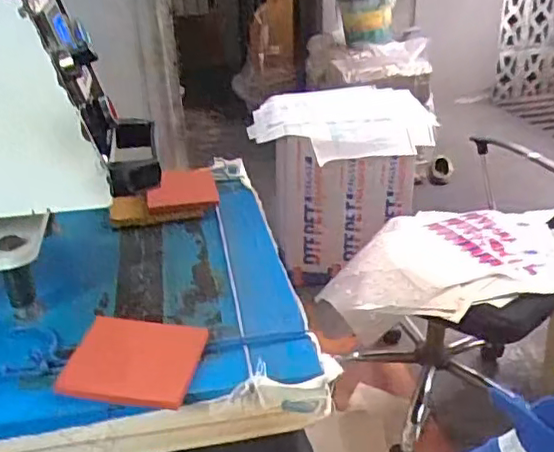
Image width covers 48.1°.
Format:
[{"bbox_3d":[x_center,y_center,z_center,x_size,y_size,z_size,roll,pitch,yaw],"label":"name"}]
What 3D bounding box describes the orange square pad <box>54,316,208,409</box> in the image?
[{"bbox_3d":[-0.101,0.094,0.449,0.087,0.013,0.078,10,32,5],"label":"orange square pad"}]

